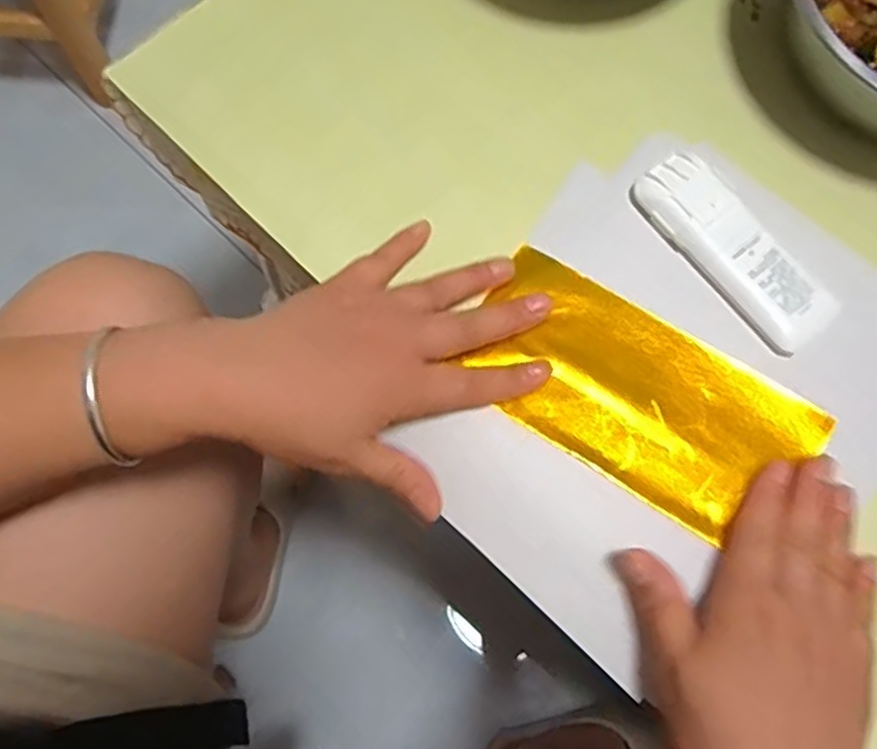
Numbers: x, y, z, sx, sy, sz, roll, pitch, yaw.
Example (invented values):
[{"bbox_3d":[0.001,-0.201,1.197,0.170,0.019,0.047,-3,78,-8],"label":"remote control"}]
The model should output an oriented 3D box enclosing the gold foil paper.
[{"bbox_3d":[0.105,0.012,0.384,0.175,0.007,0.092,30,75,7],"label":"gold foil paper"}]

